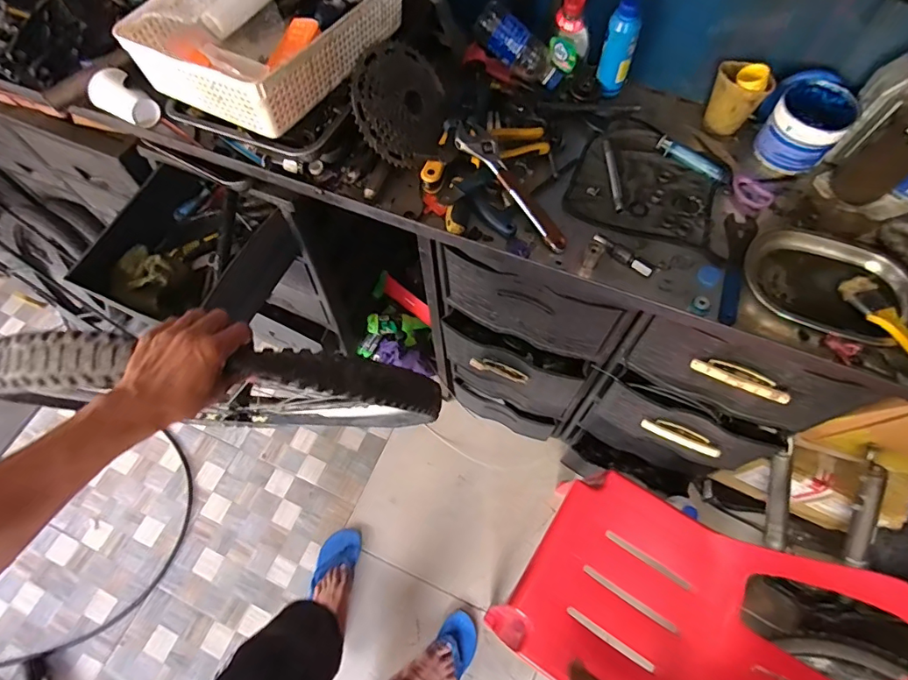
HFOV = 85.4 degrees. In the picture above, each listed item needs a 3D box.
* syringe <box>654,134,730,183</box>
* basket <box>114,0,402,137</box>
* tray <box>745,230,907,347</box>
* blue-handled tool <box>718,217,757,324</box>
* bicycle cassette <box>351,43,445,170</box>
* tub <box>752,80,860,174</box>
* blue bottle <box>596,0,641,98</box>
[{"bbox_3d":[0.374,-0.280,0.769,0.123,0.019,0.028,36,71,17],"label":"syringe"},{"bbox_3d":[-0.250,-0.445,0.684,0.238,0.088,0.328,29,69,14],"label":"basket"},{"bbox_3d":[0.510,-0.079,0.668,0.207,0.034,0.137,35,71,17],"label":"tray"},{"bbox_3d":[0.396,-0.109,0.696,0.042,0.013,0.191,21,67,11],"label":"blue-handled tool"},{"bbox_3d":[-0.078,-0.358,0.737,0.150,0.034,0.171,20,84,-33],"label":"bicycle cassette"},{"bbox_3d":[0.524,-0.317,0.741,0.098,0.085,0.102,-1,65,2],"label":"tub"},{"bbox_3d":[0.261,-0.461,0.776,0.051,0.141,0.040,17,67,10],"label":"blue bottle"}]

